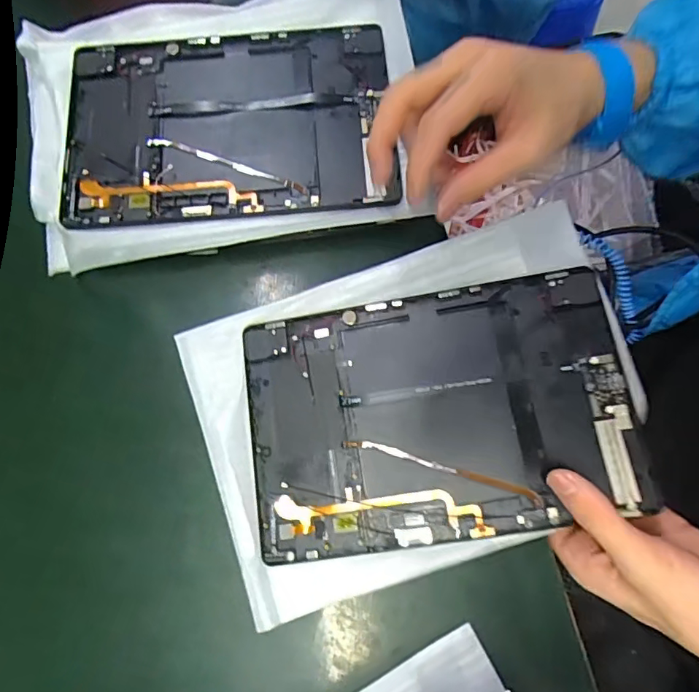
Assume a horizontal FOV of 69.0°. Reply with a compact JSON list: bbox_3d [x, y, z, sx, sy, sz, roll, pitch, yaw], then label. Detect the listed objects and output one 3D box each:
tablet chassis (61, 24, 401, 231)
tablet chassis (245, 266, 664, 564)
[{"bbox_3d":[-0.089,-0.172,0.384,0.240,0.008,0.164,-7,74,0],"label":"tablet chassis"},{"bbox_3d":[0.053,0.041,0.324,0.232,0.005,0.152,-9,74,5],"label":"tablet chassis"}]

